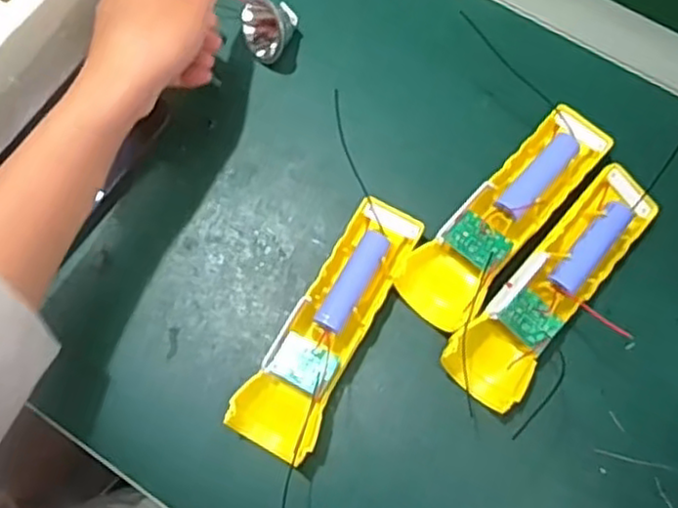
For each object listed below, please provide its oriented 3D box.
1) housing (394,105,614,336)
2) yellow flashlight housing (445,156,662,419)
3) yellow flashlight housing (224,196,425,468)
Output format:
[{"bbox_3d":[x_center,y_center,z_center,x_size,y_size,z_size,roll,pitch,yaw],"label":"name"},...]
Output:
[{"bbox_3d":[0.107,-0.026,0.435,0.048,0.028,0.166,42,79,13],"label":"housing"},{"bbox_3d":[0.131,0.017,0.422,0.048,0.035,0.165,38,78,12],"label":"yellow flashlight housing"},{"bbox_3d":[-0.003,0.042,0.424,0.049,0.026,0.165,29,77,10],"label":"yellow flashlight housing"}]

